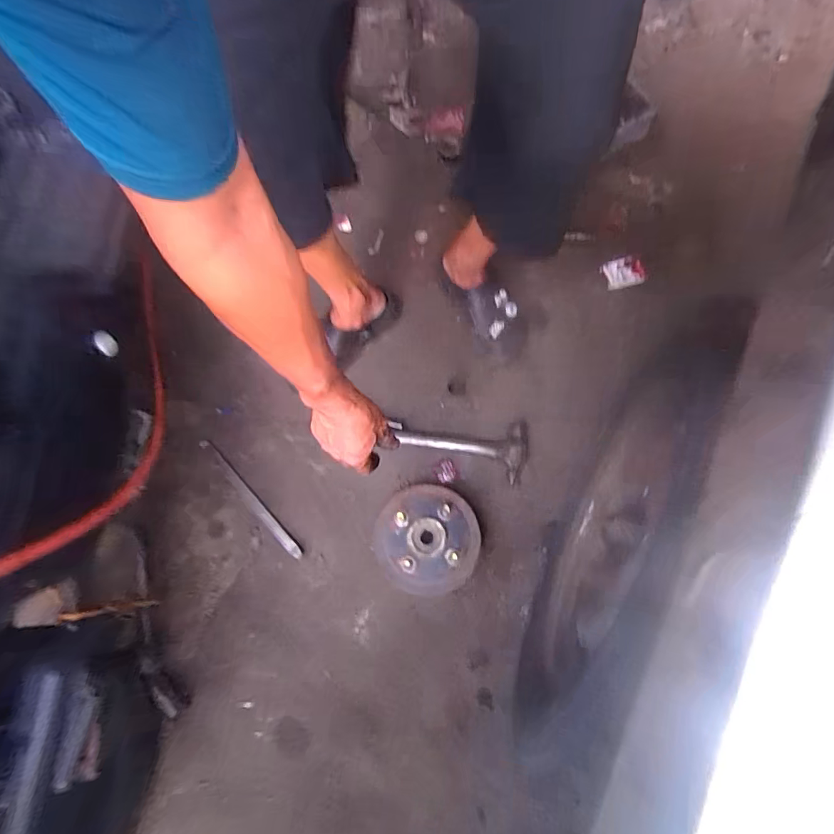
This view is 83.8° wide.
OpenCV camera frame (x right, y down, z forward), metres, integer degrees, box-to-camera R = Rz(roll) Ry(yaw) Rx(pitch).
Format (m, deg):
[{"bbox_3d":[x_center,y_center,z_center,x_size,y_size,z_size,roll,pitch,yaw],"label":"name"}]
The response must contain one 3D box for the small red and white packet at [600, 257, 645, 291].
[{"bbox_3d":[0.393,-0.275,0.887,0.069,0.009,0.060,-15,75,15],"label":"small red and white packet"}]

